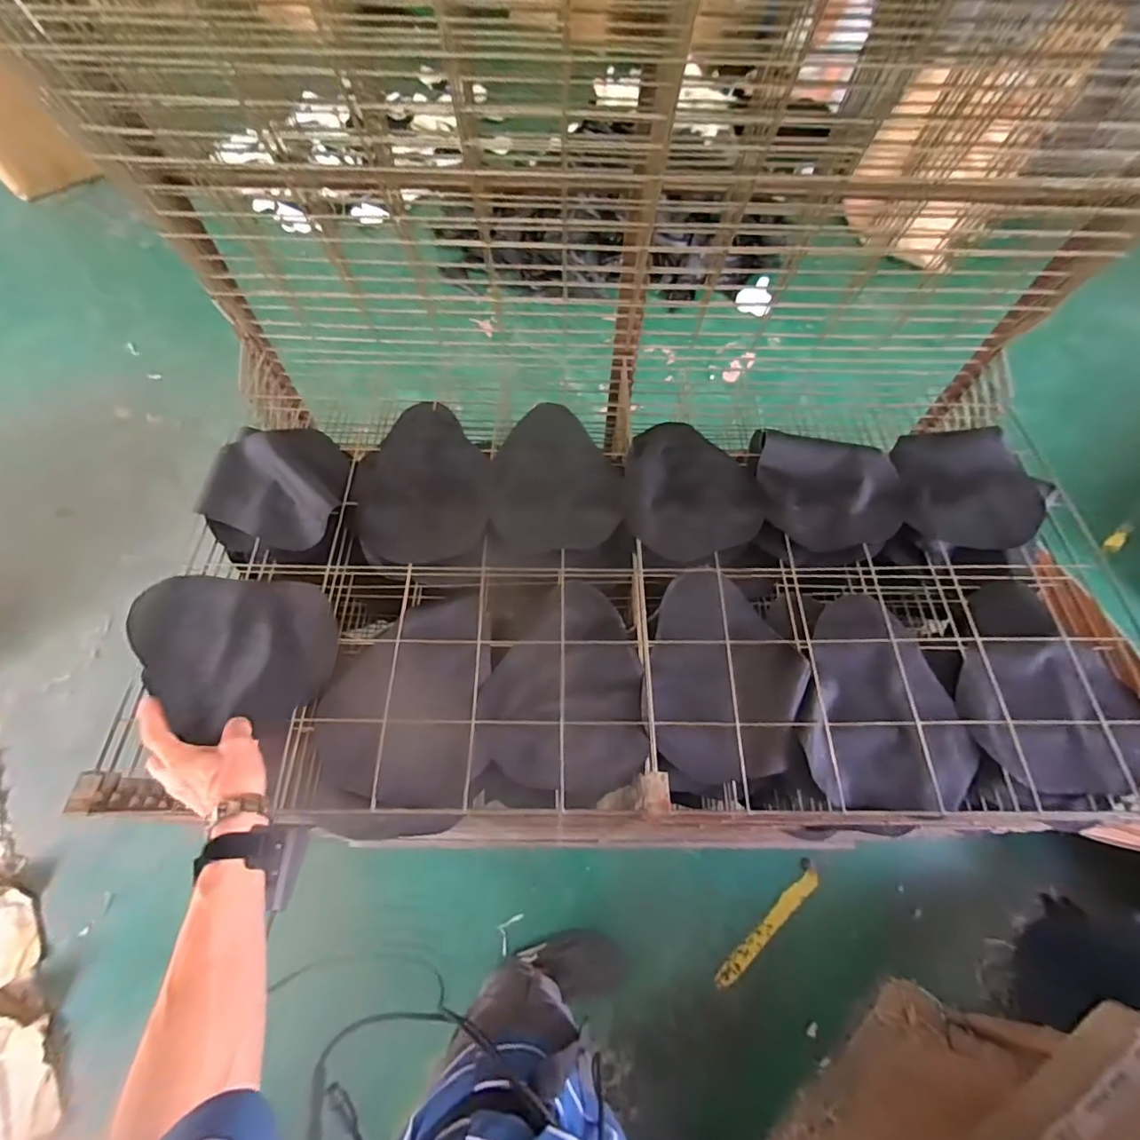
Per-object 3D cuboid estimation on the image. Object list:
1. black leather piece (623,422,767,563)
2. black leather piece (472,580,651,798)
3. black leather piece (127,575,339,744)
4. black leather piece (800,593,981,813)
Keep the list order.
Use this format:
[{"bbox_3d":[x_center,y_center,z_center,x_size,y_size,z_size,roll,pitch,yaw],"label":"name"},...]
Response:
[{"bbox_3d":[0.174,-0.120,0.737,0.188,0.027,0.229,5,61,2],"label":"black leather piece"},{"bbox_3d":[-0.008,0.131,0.620,0.189,0.031,0.241,4,61,1],"label":"black leather piece"},{"bbox_3d":[-0.406,0.098,0.615,0.244,0.021,0.182,2,62,3],"label":"black leather piece"},{"bbox_3d":[0.359,0.146,0.611,0.190,0.033,0.250,1,61,0],"label":"black leather piece"}]

